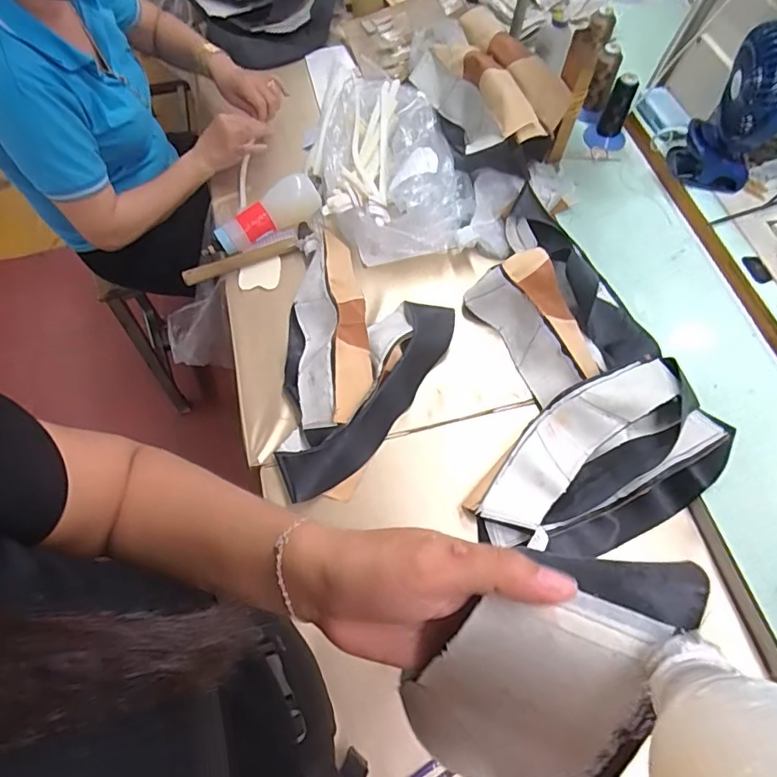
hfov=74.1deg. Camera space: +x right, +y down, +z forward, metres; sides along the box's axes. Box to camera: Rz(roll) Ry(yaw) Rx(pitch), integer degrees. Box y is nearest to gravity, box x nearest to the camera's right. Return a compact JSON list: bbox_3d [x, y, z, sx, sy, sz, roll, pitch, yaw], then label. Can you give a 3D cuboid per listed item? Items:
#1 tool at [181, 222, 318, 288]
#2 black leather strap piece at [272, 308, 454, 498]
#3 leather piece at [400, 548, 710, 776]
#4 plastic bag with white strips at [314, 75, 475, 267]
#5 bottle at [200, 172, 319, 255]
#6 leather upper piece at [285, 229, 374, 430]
[{"bbox_3d":[-0.222,-0.212,0.825,0.211,0.024,0.055,-17,65,-7],"label":"tool"},{"bbox_3d":[-0.022,0.011,0.705,0.086,0.033,0.327,34,71,17],"label":"black leather strap piece"},{"bbox_3d":[0.060,0.136,0.234,0.085,0.161,0.042,39,30,19],"label":"leather piece"},{"bbox_3d":[-0.009,-0.383,0.852,0.223,0.100,0.378,-13,65,-3],"label":"plastic bag with white strips"},{"bbox_3d":[-0.201,-0.270,0.828,0.205,0.056,0.059,-36,69,-15],"label":"bottle"},{"bbox_3d":[-0.092,-0.092,0.736,0.121,0.062,0.316,-7,65,0],"label":"leather upper piece"}]

